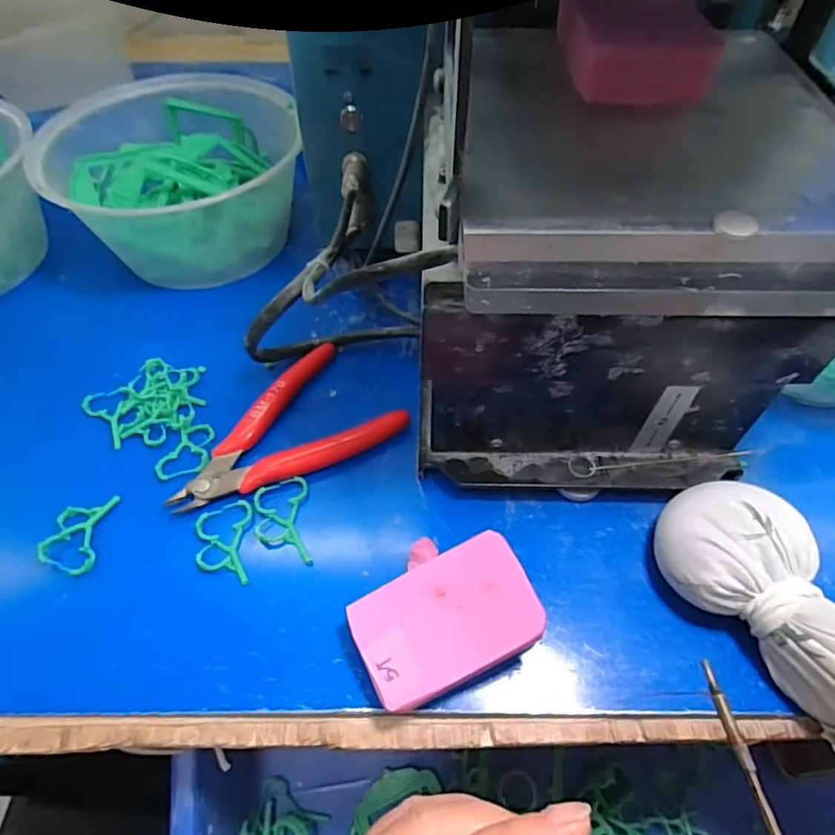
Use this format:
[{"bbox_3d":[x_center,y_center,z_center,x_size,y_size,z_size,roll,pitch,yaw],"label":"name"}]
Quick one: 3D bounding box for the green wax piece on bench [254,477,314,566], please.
[{"bbox_3d":[-0.065,0.050,0.266,0.025,0.004,0.045,-9,54,-5],"label":"green wax piece on bench"}]

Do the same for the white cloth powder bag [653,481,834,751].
[{"bbox_3d":[0.160,0.081,0.219,0.061,0.042,0.137,-33,60,-21],"label":"white cloth powder bag"}]

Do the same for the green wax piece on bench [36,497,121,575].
[{"bbox_3d":[-0.162,0.054,0.263,0.024,0.009,0.039,1,54,2],"label":"green wax piece on bench"}]

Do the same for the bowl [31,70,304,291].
[{"bbox_3d":[-0.160,-0.167,0.385,0.148,0.079,0.144,0,54,1],"label":"bowl"}]

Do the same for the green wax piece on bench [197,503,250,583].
[{"bbox_3d":[-0.091,0.058,0.259,0.025,0.004,0.041,-9,54,-6],"label":"green wax piece on bench"}]

